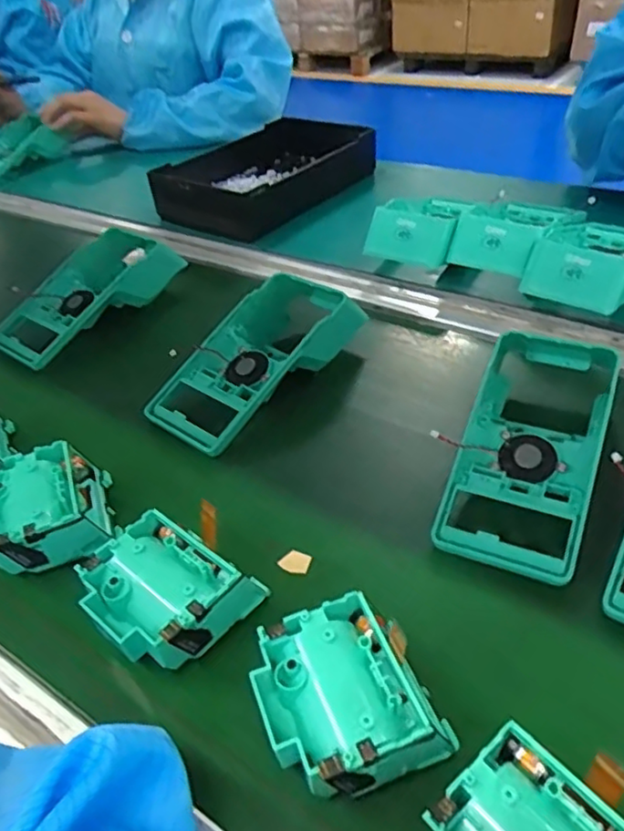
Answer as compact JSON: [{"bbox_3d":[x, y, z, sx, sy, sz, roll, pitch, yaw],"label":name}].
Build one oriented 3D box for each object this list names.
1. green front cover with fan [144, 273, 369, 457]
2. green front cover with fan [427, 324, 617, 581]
[{"bbox_3d":[-0.043,-0.052,0.509,0.087,0.050,0.185,28,50,34],"label":"green front cover with fan"},{"bbox_3d":[0.140,0.011,0.413,0.091,0.050,0.193,14,44,23],"label":"green front cover with fan"}]

